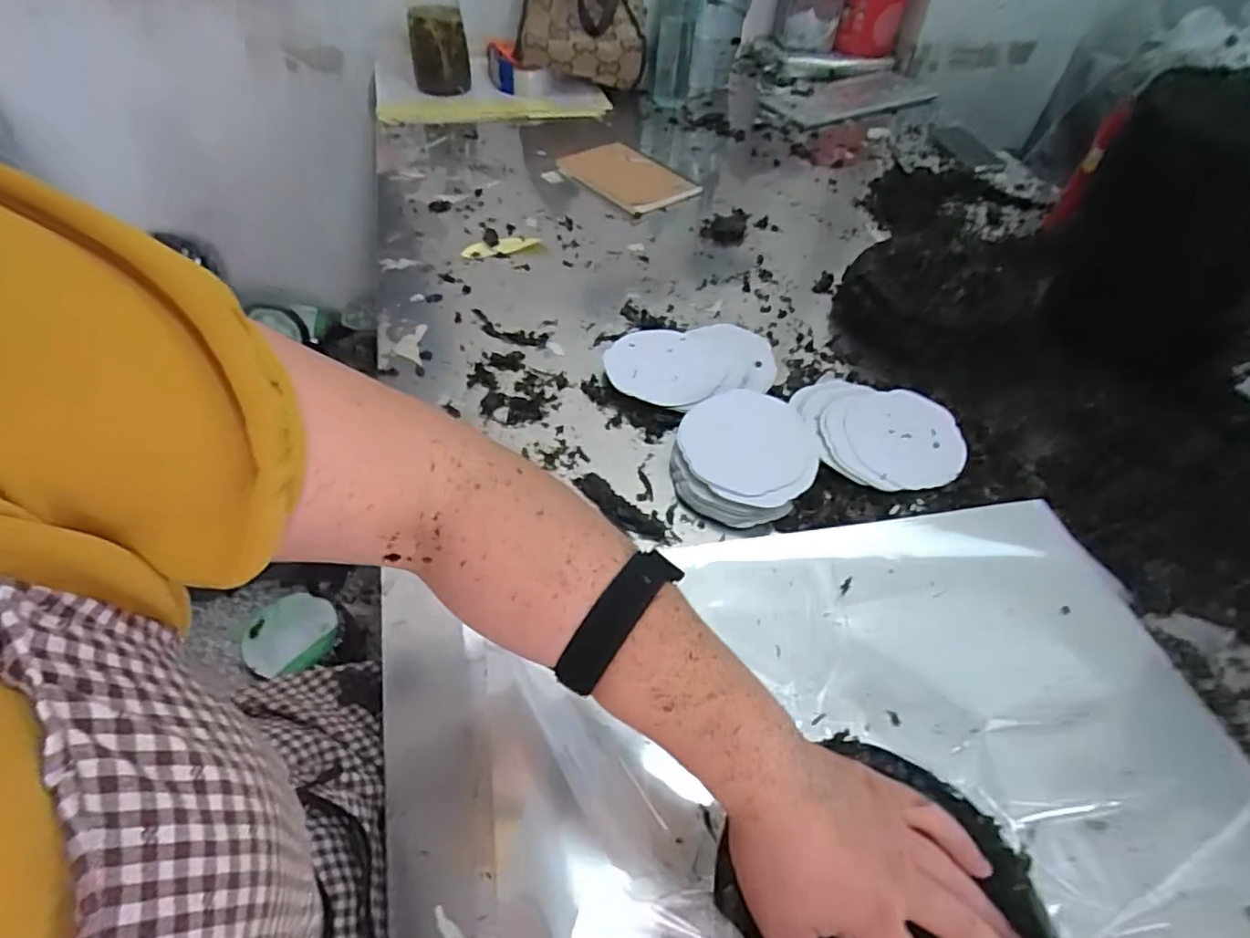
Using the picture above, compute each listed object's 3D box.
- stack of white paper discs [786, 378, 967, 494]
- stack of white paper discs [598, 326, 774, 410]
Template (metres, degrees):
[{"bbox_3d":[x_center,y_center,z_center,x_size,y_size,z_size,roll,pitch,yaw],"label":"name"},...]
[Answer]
[{"bbox_3d":[0.283,-0.047,0.665,0.173,0.014,0.158,-5,51,-8],"label":"stack of white paper discs"},{"bbox_3d":[0.080,-0.124,0.706,0.202,0.014,0.130,-12,52,-13],"label":"stack of white paper discs"}]

